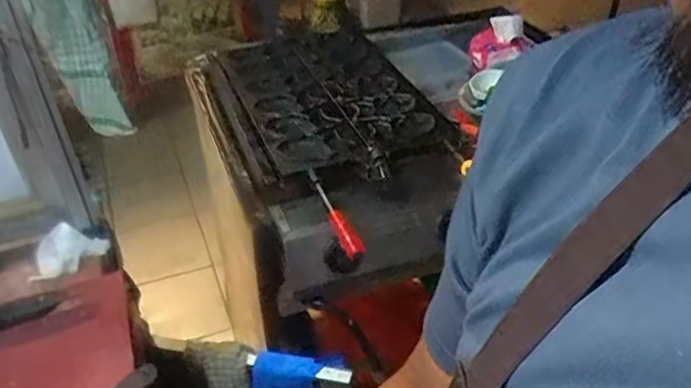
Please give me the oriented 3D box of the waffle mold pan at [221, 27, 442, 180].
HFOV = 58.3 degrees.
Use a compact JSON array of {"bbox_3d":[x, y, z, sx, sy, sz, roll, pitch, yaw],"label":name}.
[{"bbox_3d":[-0.036,-0.210,1.225,0.335,0.033,0.576,-14,40,-16],"label":"waffle mold pan"}]

